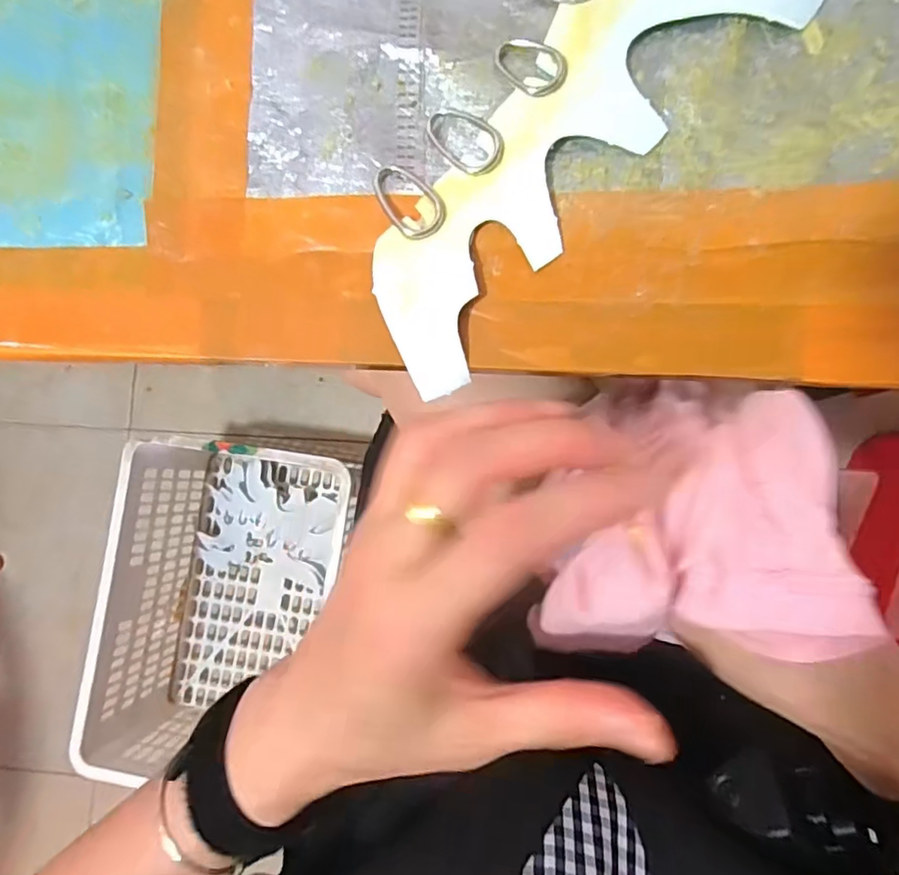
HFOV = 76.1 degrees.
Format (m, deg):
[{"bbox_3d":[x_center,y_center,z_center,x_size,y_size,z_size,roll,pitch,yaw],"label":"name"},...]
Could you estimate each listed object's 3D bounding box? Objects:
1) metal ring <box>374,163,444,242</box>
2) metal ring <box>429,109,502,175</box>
[{"bbox_3d":[-0.016,-0.093,0.225,0.020,0.004,0.035,-38,84,2],"label":"metal ring"},{"bbox_3d":[0.007,-0.117,0.225,0.019,0.004,0.034,-42,84,2],"label":"metal ring"}]

